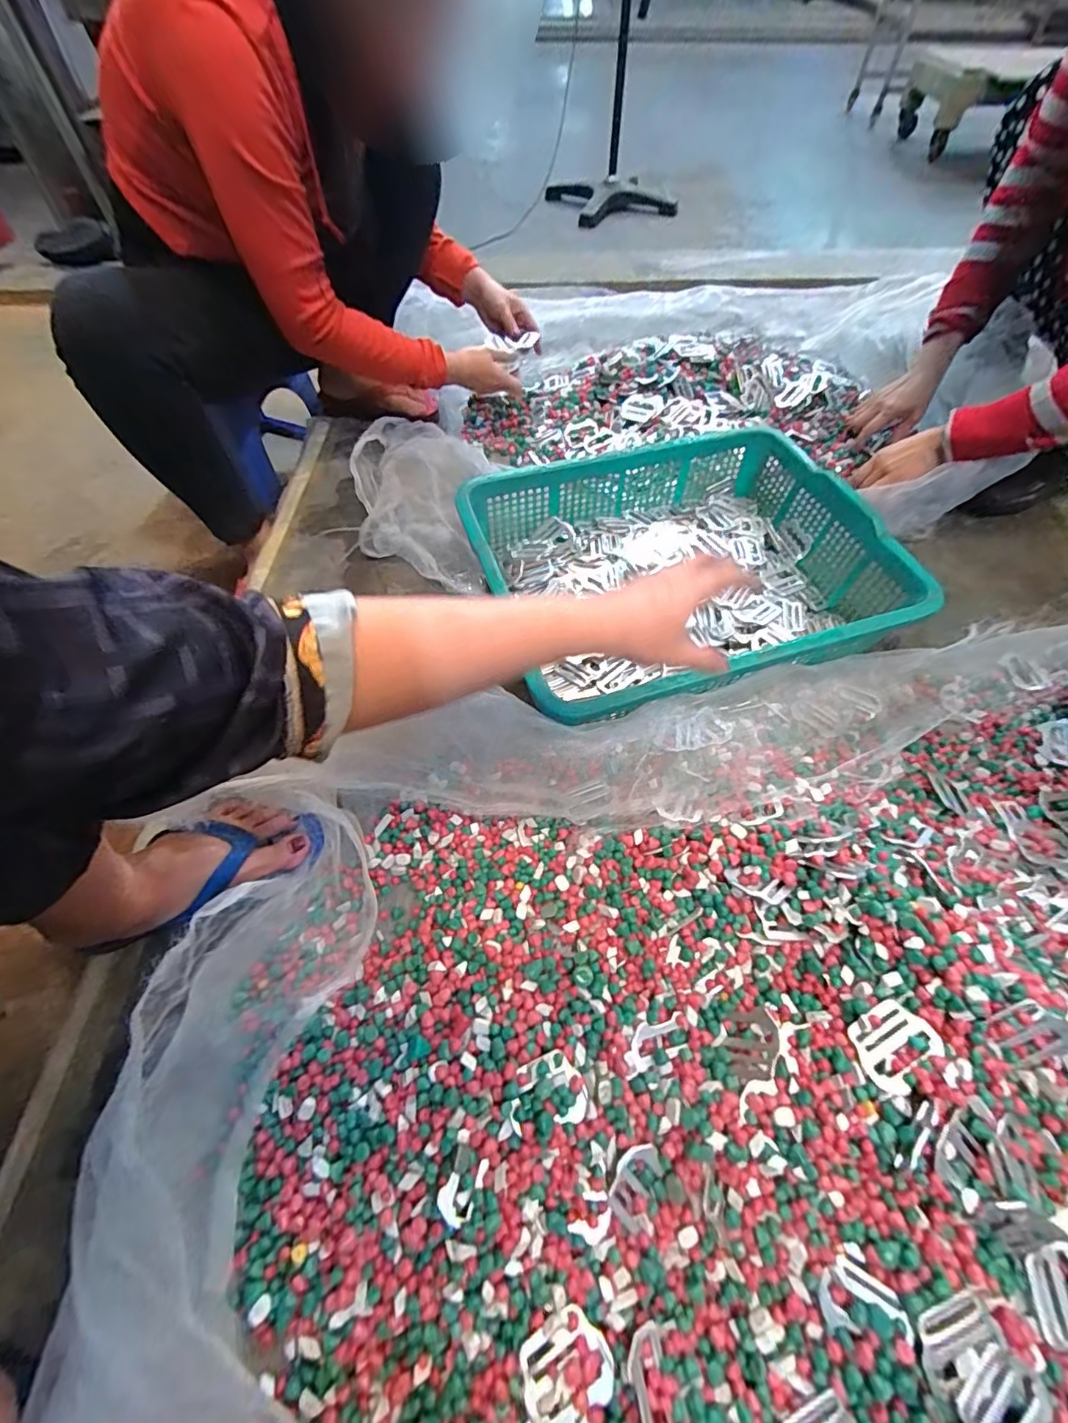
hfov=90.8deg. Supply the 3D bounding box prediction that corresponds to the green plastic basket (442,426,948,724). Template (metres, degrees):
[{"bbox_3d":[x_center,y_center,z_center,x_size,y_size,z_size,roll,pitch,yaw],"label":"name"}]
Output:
[{"bbox_3d":[0.178,-0.174,0.659,0.476,0.118,0.372,-18,59,-11],"label":"green plastic basket"}]

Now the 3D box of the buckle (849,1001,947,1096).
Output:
[{"bbox_3d":[0.265,0.246,0.390,0.057,0.004,0.046,-39,59,-6],"label":"buckle"}]

